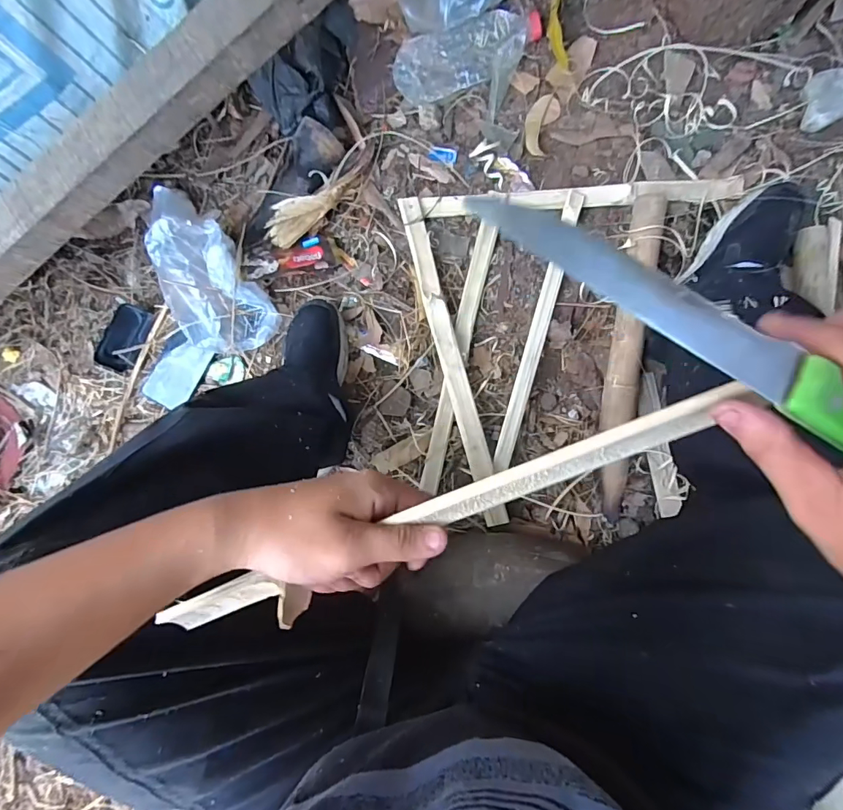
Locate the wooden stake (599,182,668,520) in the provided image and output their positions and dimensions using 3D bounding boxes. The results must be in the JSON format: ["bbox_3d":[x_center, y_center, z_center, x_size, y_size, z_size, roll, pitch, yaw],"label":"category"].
[{"bbox_3d":[0.296,-0.072,0.655,0.049,0.045,0.465,8,91,6],"label":"wooden stake"}]

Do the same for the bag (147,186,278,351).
[{"bbox_3d":[-0.335,-0.199,0.696,0.125,0.099,0.249,-30,87,5],"label":"bag"}]

